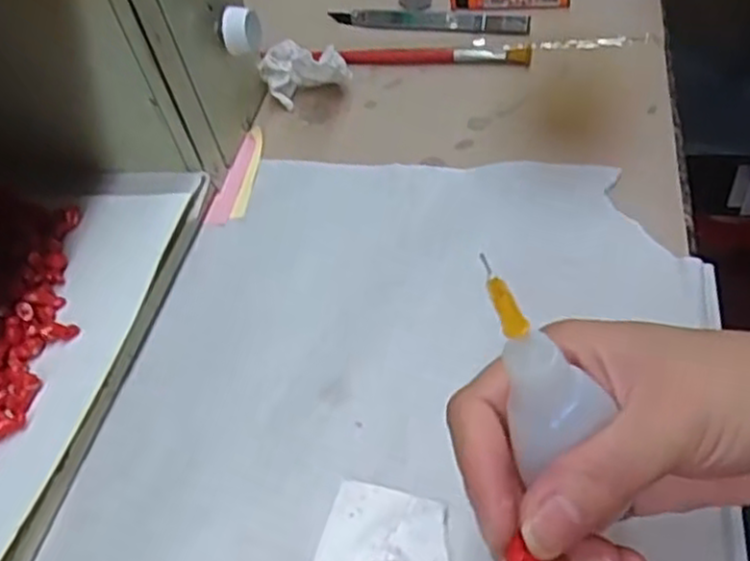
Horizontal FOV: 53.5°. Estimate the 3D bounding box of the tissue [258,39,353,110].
[{"bbox_3d":[-0.045,-0.131,0.469,0.054,0.032,0.030,-12,48,1],"label":"tissue"}]

